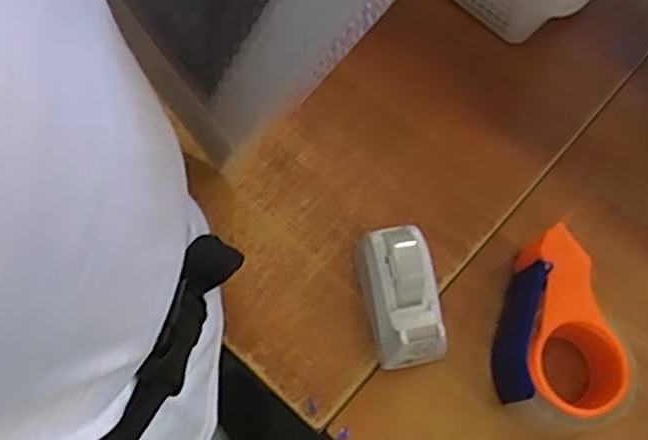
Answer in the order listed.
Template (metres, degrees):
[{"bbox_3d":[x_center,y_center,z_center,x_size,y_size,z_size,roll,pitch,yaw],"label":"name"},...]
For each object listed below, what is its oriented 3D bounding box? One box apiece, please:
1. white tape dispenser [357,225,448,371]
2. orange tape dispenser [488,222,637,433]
[{"bbox_3d":[0.063,0.063,0.560,0.057,0.066,0.105,-10,68,-7],"label":"white tape dispenser"},{"bbox_3d":[0.183,0.093,0.560,0.095,0.062,0.156,-11,68,-7],"label":"orange tape dispenser"}]

